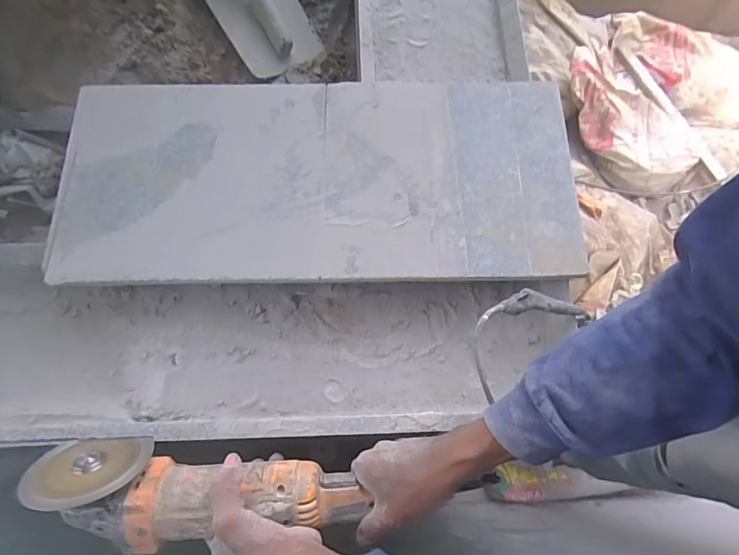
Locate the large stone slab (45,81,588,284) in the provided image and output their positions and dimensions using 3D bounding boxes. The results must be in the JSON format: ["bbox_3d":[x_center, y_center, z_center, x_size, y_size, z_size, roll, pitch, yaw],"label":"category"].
[{"bbox_3d":[-0.057,-0.120,0.532,0.587,0.015,0.255,-1,73,-1],"label":"large stone slab"}]

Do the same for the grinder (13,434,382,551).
[{"bbox_3d":[-0.158,0.205,0.420,0.299,0.068,0.088,5,73,-3],"label":"grinder"}]

